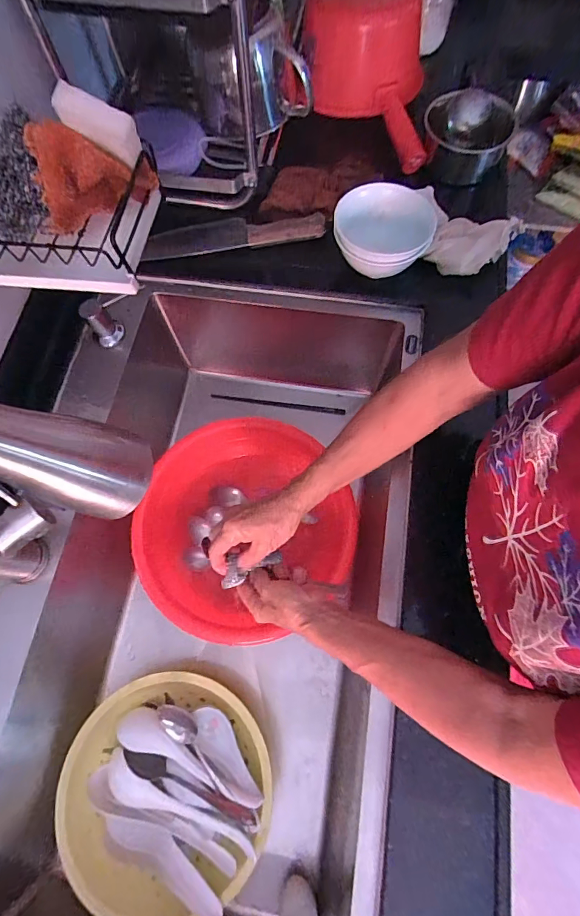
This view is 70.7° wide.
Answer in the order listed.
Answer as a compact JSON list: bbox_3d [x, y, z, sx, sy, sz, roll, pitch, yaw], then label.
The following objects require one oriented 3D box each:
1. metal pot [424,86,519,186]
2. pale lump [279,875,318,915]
[{"bbox_3d":[0.255,-0.468,0.598,0.119,0.057,0.125,0,70,1],"label":"metal pot"},{"bbox_3d":[0.009,0.525,0.481,0.042,0.029,0.048,-9,70,-2],"label":"pale lump"}]

